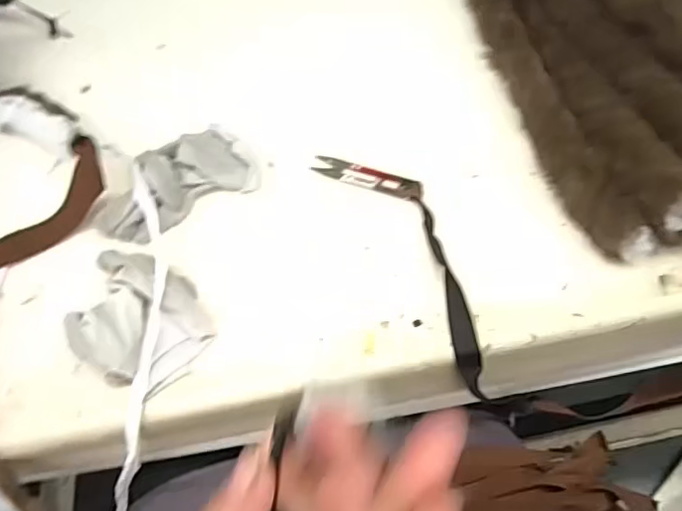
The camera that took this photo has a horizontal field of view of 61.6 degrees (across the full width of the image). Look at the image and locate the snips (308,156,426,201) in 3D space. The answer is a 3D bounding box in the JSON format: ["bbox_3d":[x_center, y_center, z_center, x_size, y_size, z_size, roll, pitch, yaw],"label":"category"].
[{"bbox_3d":[0.021,-0.066,0.477,0.095,0.007,0.021,18,60,16],"label":"snips"}]

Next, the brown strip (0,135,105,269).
[{"bbox_3d":[-0.243,-0.033,0.467,0.135,0.022,0.048,-46,63,-3],"label":"brown strip"}]

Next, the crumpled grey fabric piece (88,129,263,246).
[{"bbox_3d":[-0.139,-0.056,0.472,0.132,0.021,0.079,-38,62,-19],"label":"crumpled grey fabric piece"}]

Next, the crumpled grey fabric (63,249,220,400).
[{"bbox_3d":[-0.149,0.041,0.402,0.112,0.034,0.087,19,61,17],"label":"crumpled grey fabric"}]

